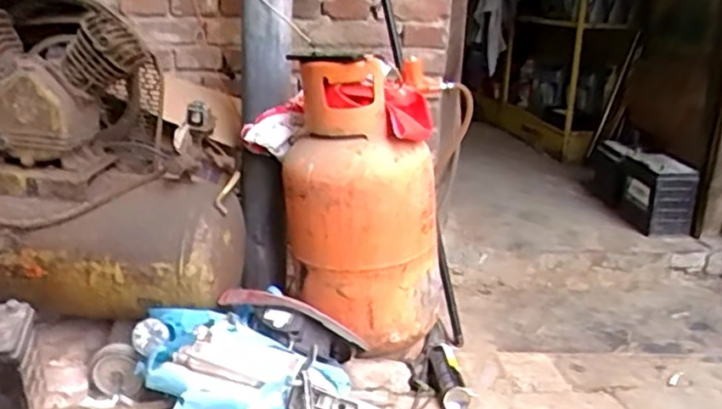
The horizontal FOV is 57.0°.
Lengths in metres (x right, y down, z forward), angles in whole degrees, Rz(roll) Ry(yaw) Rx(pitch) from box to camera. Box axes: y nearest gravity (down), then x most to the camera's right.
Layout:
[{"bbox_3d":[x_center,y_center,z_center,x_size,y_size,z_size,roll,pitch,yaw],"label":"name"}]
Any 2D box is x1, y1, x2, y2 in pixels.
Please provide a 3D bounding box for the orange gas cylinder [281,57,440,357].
[{"bbox_3d":[0.005,0.001,1.384,0.250,0.556,0.272,-14,22,-43],"label":"orange gas cylinder"}]

